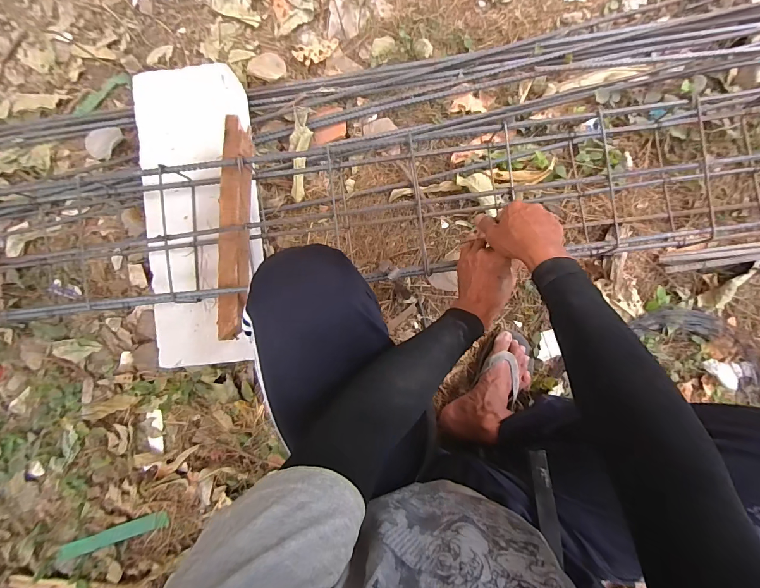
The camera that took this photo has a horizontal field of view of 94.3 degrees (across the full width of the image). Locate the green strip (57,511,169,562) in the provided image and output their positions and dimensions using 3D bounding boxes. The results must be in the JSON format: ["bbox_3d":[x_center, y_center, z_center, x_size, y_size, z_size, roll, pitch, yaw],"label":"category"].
[{"bbox_3d":[-0.558,0.507,0.737,0.218,0.011,0.034,-16,92,-8],"label":"green strip"}]

